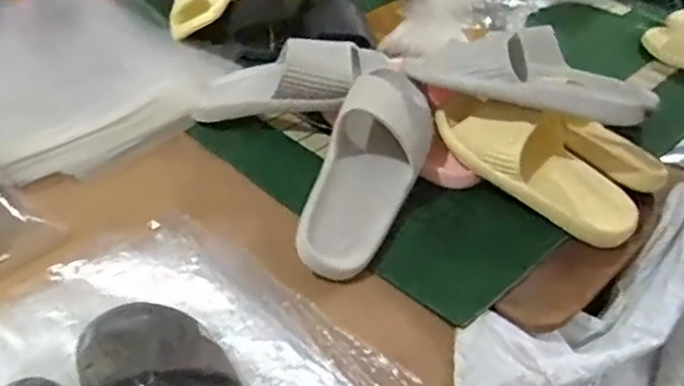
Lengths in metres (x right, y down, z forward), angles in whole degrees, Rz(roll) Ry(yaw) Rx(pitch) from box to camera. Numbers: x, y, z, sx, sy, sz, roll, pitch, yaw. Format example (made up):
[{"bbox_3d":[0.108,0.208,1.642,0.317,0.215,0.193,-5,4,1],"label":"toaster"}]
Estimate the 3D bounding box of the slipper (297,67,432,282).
[{"bbox_3d":[0.031,-0.031,0.695,0.096,0.079,0.264,15,61,15],"label":"slipper"}]

